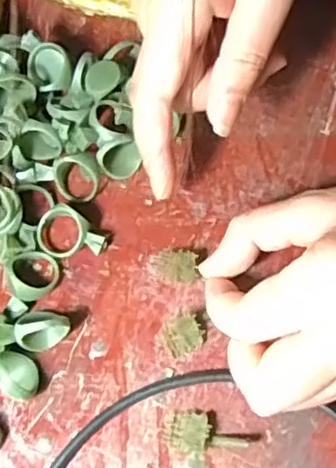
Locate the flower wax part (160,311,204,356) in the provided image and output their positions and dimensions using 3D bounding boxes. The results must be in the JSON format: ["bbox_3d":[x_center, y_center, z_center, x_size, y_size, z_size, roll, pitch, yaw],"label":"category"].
[{"bbox_3d":[0.006,0.045,0.292,0.019,0.011,0.017,-28,69,-9],"label":"flower wax part"}]

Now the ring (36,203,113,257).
[{"bbox_3d":[-0.048,0.001,0.310,0.034,0.016,0.022,26,70,12],"label":"ring"}]

